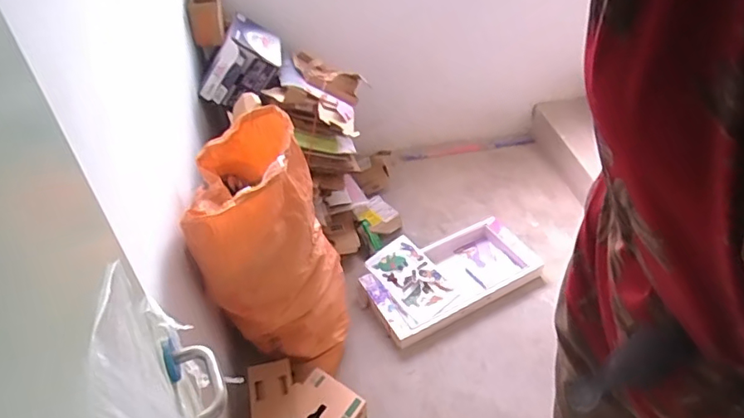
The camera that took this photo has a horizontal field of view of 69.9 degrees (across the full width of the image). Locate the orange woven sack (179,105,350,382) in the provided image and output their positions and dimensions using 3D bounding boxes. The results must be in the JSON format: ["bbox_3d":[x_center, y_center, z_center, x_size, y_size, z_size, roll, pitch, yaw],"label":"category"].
[{"bbox_3d":[-0.286,0.147,1.609,0.393,0.831,0.353,-10,44,-8],"label":"orange woven sack"}]

